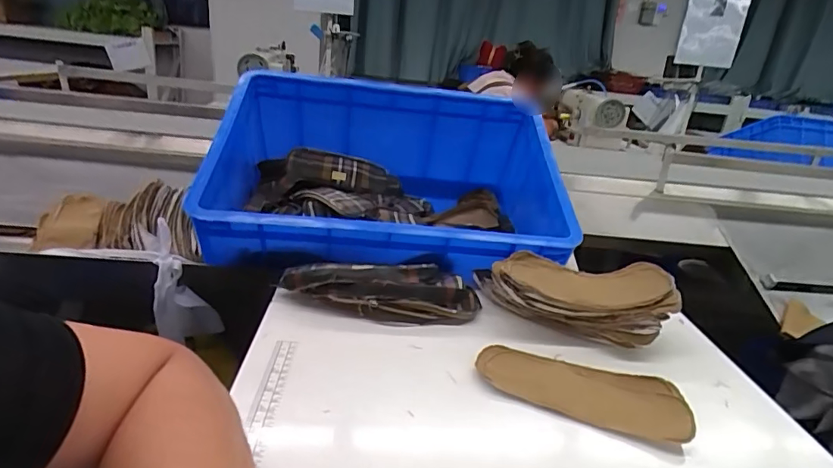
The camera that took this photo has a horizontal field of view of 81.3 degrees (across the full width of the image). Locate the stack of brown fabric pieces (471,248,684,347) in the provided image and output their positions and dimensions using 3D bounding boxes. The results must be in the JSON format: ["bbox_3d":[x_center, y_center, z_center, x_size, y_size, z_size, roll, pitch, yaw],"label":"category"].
[{"bbox_3d":[0.185,0.070,0.590,0.228,0.060,0.125,11,22,12],"label":"stack of brown fabric pieces"}]

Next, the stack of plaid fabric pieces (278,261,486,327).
[{"bbox_3d":[-0.041,0.066,0.584,0.240,0.047,0.074,5,21,-2],"label":"stack of plaid fabric pieces"}]

